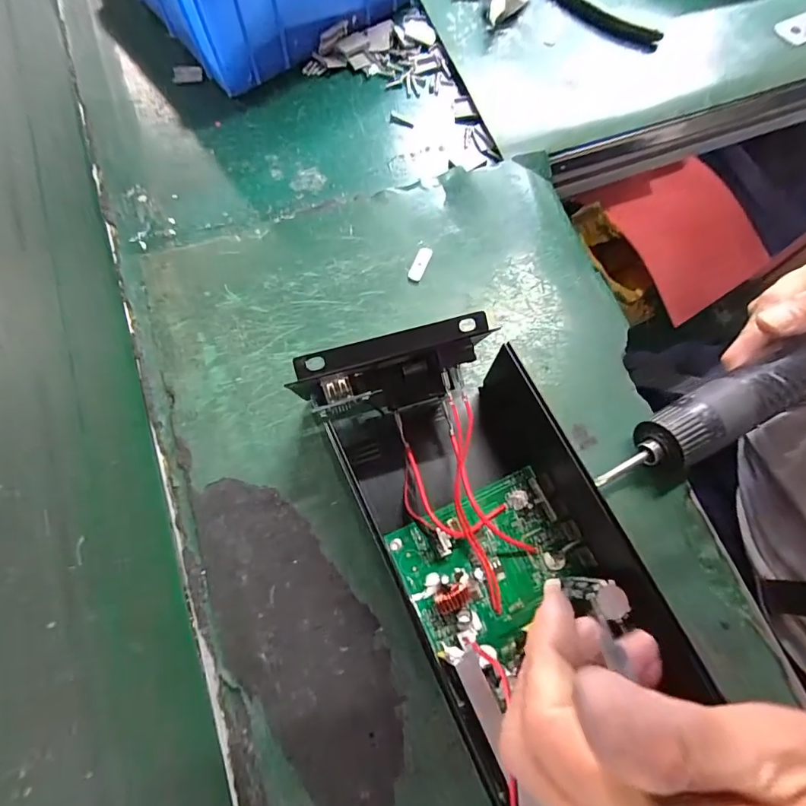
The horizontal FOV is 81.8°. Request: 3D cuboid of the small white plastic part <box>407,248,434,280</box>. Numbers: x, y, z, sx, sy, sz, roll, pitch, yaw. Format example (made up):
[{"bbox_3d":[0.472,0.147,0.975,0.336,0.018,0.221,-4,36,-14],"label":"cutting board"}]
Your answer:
[{"bbox_3d":[0.011,-0.094,0.311,0.011,0.004,0.026,19,73,7],"label":"small white plastic part"}]

